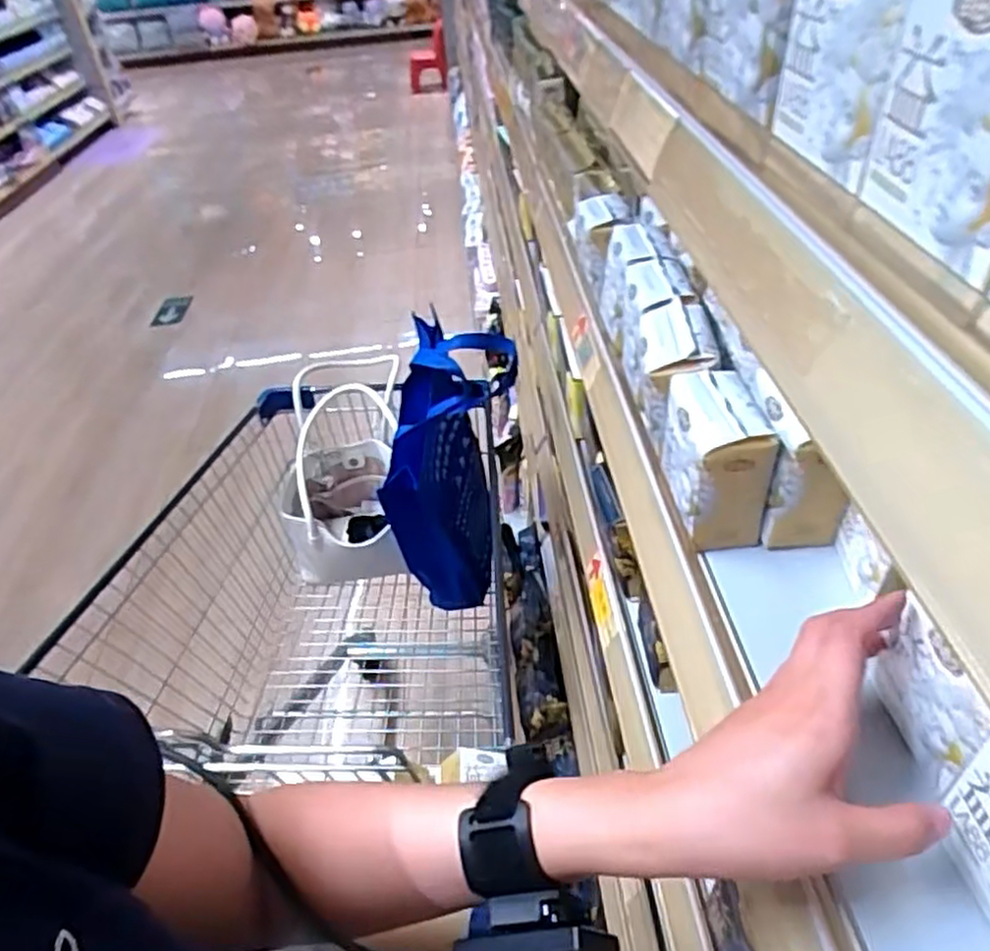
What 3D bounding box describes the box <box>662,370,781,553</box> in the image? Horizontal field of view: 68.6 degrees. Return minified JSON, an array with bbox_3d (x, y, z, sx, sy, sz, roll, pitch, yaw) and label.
[{"bbox_3d":[0.140,-0.012,0.467,0.051,0.081,0.083,-8,40,-3],"label":"box"}]

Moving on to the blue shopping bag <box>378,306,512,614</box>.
[{"bbox_3d":[-0.070,0.018,1.114,0.121,0.465,0.276,9,42,17],"label":"blue shopping bag"}]

